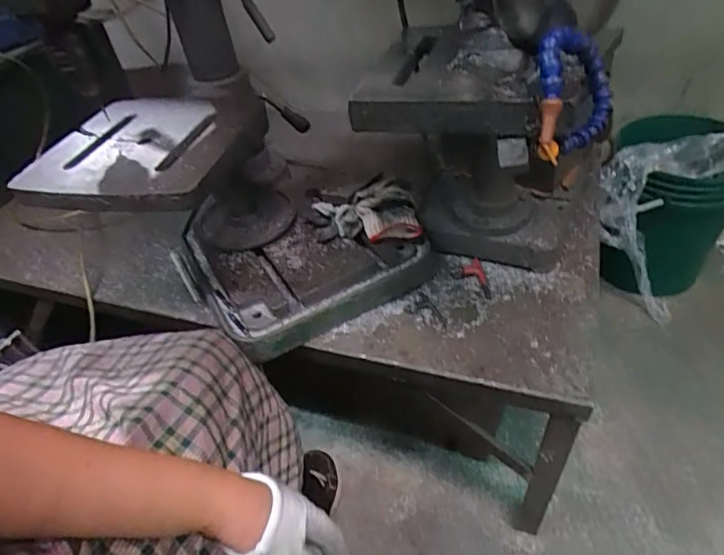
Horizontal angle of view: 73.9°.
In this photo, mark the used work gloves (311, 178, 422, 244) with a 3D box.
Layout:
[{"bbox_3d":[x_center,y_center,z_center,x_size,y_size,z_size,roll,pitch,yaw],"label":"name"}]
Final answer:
[{"bbox_3d":[0.006,-0.110,0.768,0.168,0.047,0.134,-12,43,-3],"label":"used work gloves"}]

